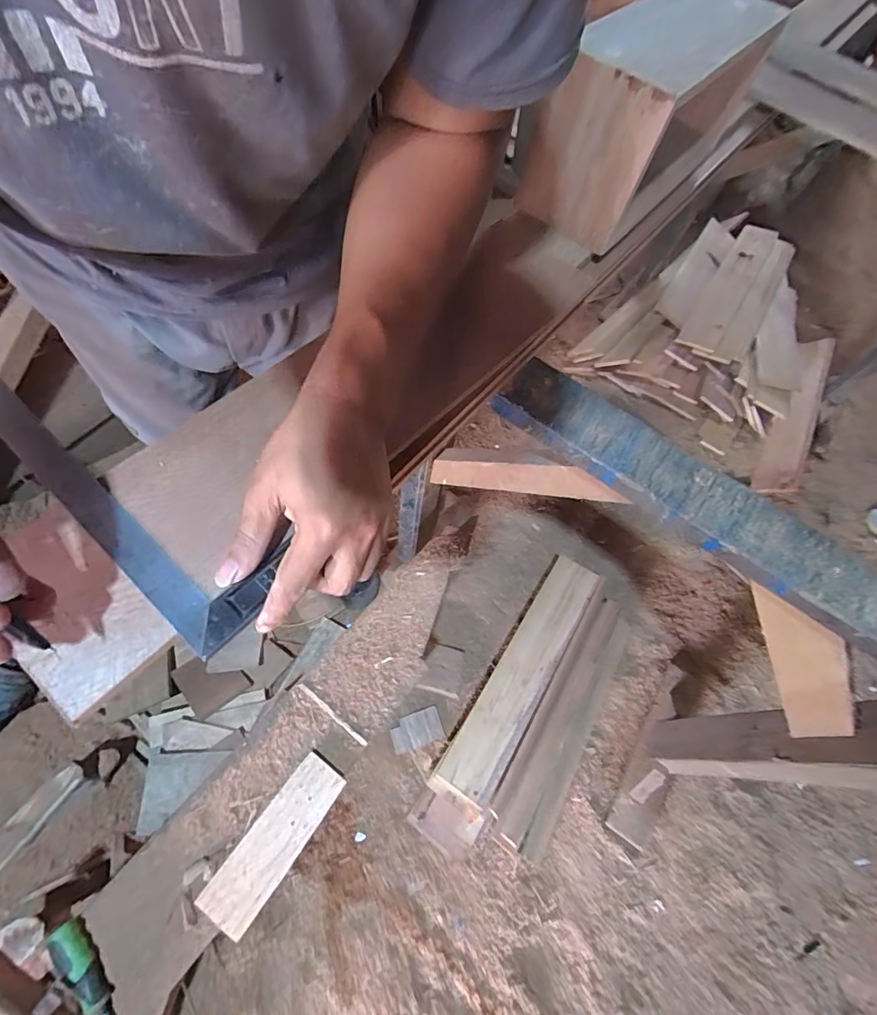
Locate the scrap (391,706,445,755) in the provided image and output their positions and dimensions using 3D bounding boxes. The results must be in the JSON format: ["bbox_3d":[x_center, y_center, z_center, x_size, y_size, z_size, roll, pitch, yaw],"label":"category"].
[{"bbox_3d":[-0.048,0.482,0.987,0.108,0.008,0.067,-14,66,-14],"label":"scrap"}]

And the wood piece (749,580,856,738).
[{"bbox_3d":[0.430,0.194,0.530,0.076,0.293,0.017,3,46,50],"label":"wood piece"}]

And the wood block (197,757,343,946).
[{"bbox_3d":[-0.224,0.459,0.630,0.072,0.026,0.213,35,64,10],"label":"wood block"}]

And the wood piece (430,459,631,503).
[{"bbox_3d":[0.094,-0.041,0.626,0.333,0.058,0.017,11,49,50],"label":"wood piece"}]

